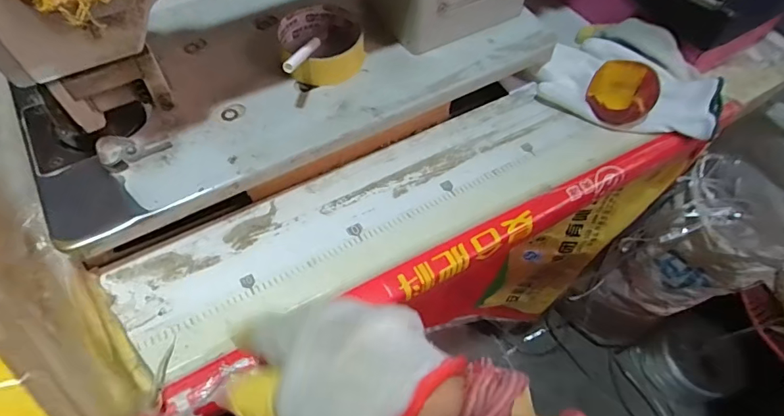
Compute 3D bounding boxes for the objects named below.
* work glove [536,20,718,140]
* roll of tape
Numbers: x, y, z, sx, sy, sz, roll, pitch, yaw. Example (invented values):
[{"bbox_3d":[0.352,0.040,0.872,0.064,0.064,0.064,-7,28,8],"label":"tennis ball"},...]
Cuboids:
[{"bbox_3d":[0.259,-0.134,0.490,0.129,0.061,0.173,-39,70,-24],"label":"work glove"},{"bbox_3d":[-0.067,-0.158,0.438,0.076,0.026,0.082,2,59,-3],"label":"roll of tape"}]

